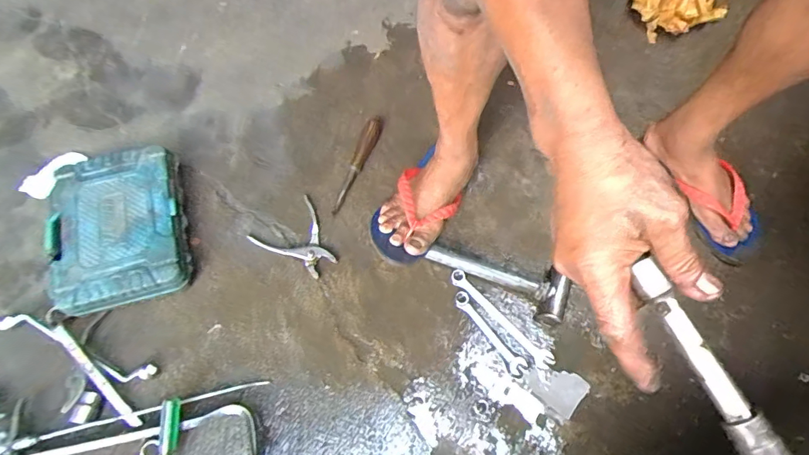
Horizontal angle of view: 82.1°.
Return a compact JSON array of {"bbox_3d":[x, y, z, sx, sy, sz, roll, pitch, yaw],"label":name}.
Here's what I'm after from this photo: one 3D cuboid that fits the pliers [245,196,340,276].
[{"bbox_3d":[-0.169,0.024,0.747,0.113,0.009,0.125,-37,73,-17],"label":"pliers"}]

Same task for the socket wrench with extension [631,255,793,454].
[{"bbox_3d":[0.188,0.088,0.290,0.020,0.018,0.145,-26,78,-13],"label":"socket wrench with extension"}]

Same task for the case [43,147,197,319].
[{"bbox_3d":[-0.438,0.002,0.718,0.192,0.064,0.244,-13,67,-8],"label":"case"}]

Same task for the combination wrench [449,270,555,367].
[{"bbox_3d":[0.147,0.139,0.713,0.197,0.008,0.027,42,71,15],"label":"combination wrench"}]

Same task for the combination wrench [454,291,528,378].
[{"bbox_3d":[0.129,0.160,0.708,0.029,0.007,0.149,-37,73,-17],"label":"combination wrench"}]

